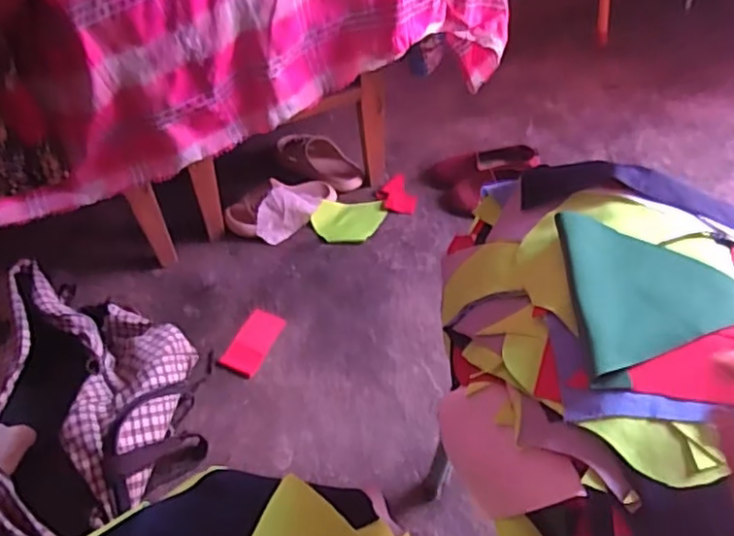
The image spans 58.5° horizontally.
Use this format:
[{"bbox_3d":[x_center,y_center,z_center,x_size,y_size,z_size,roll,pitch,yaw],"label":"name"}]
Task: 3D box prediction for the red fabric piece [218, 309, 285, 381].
[{"bbox_3d":[-0.176,0.114,1.008,0.056,0.009,0.114,18,51,15],"label":"red fabric piece"}]

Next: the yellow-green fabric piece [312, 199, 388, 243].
[{"bbox_3d":[-0.030,-0.088,1.178,0.132,0.023,0.083,-7,49,-6],"label":"yellow-green fabric piece"}]

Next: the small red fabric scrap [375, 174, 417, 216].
[{"bbox_3d":[0.059,-0.142,1.232,0.072,0.013,0.088,8,49,7],"label":"small red fabric scrap"}]

